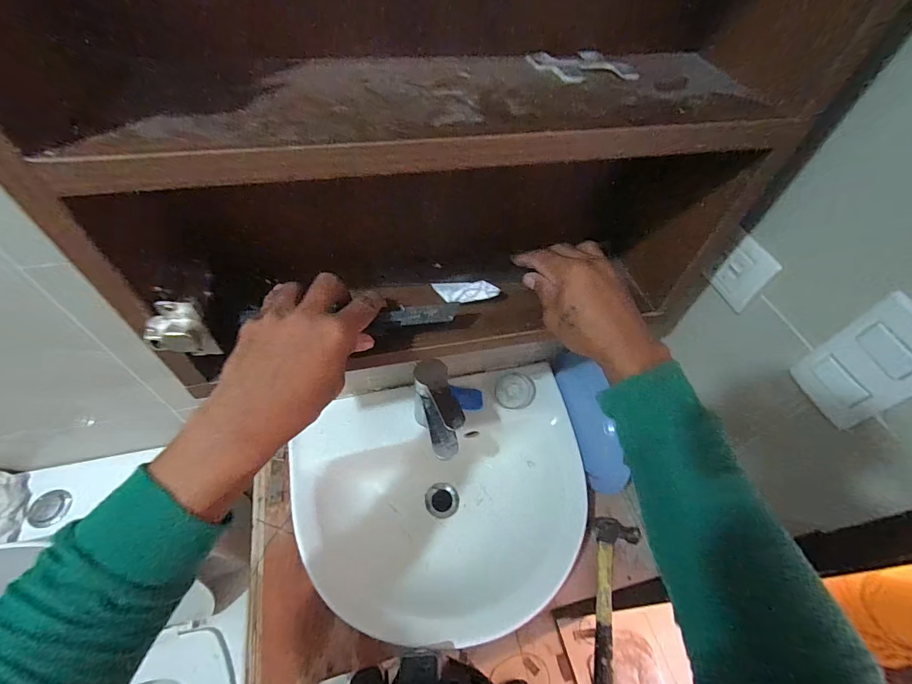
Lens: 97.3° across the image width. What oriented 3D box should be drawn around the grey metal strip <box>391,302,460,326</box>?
[{"bbox_3d":[-0.028,-0.026,0.374,0.063,0.005,0.018,-5,77,-10],"label":"grey metal strip"}]

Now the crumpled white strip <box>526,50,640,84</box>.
[{"bbox_3d":[0.097,-0.211,0.306,0.077,0.007,0.043,-7,54,-10],"label":"crumpled white strip"}]

